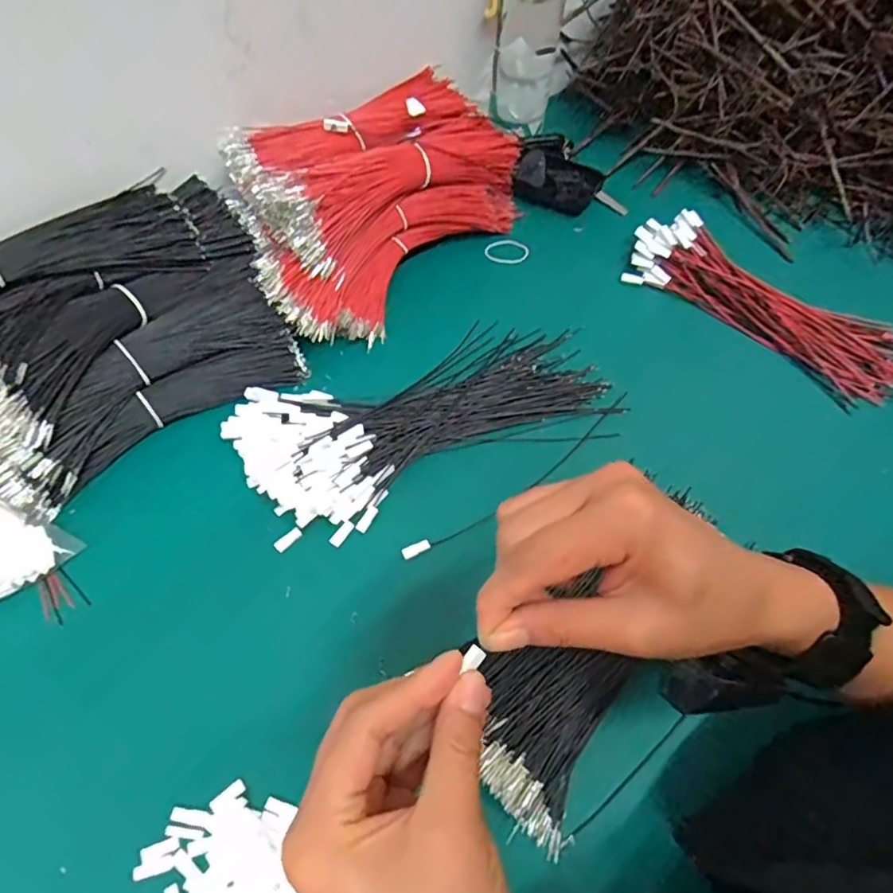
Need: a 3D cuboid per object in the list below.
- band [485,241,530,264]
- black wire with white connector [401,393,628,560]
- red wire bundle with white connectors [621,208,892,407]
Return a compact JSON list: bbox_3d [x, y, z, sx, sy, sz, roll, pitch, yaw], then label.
[{"bbox_3d":[0.058,-0.187,0.571,0.043,0.004,0.025,2,60,-1],"label":"band"},{"bbox_3d":[0.063,0.020,0.448,0.224,0.004,0.018,-33,67,-19],"label":"black wire with white connector"},{"bbox_3d":[0.284,-0.123,0.535,0.253,0.032,0.082,34,65,16],"label":"red wire bundle with white connectors"}]

